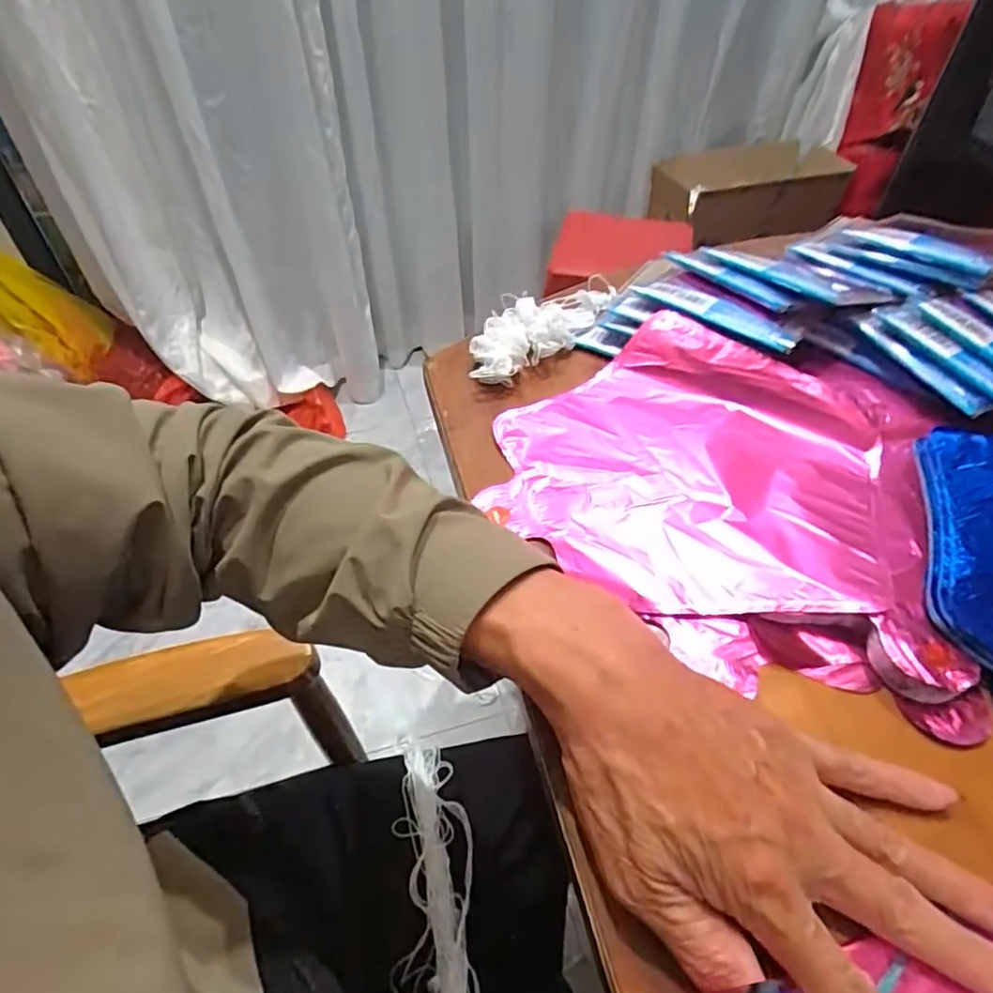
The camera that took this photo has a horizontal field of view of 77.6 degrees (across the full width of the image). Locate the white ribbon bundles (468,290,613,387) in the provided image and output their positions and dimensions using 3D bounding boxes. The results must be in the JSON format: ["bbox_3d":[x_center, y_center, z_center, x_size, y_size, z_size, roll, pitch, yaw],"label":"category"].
[{"bbox_3d":[0.032,-0.127,0.466,0.051,0.024,0.142,29,54,22],"label":"white ribbon bundles"}]

